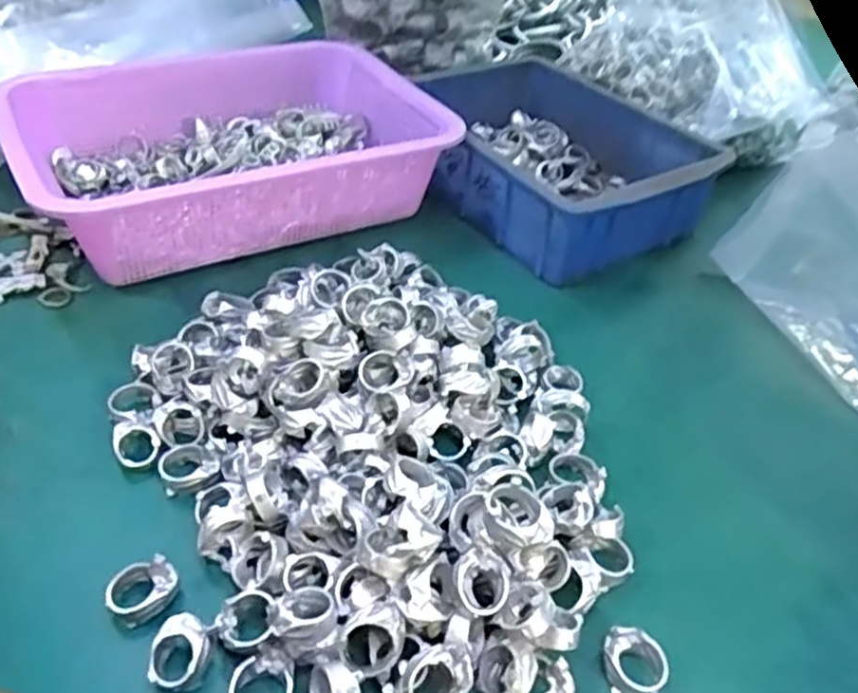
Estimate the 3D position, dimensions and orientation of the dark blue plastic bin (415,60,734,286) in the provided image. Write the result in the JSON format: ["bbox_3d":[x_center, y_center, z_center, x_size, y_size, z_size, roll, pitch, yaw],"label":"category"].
[{"bbox_3d":[0.096,-0.157,0.625,0.182,0.074,0.250,-21,46,-29],"label":"dark blue plastic bin"}]

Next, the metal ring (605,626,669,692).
[{"bbox_3d":[0.089,0.136,0.316,0.024,0.013,0.027,0,39,-8],"label":"metal ring"}]

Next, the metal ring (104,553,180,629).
[{"bbox_3d":[-0.125,0.106,0.324,0.029,0.018,0.021,-18,45,-27],"label":"metal ring"}]

